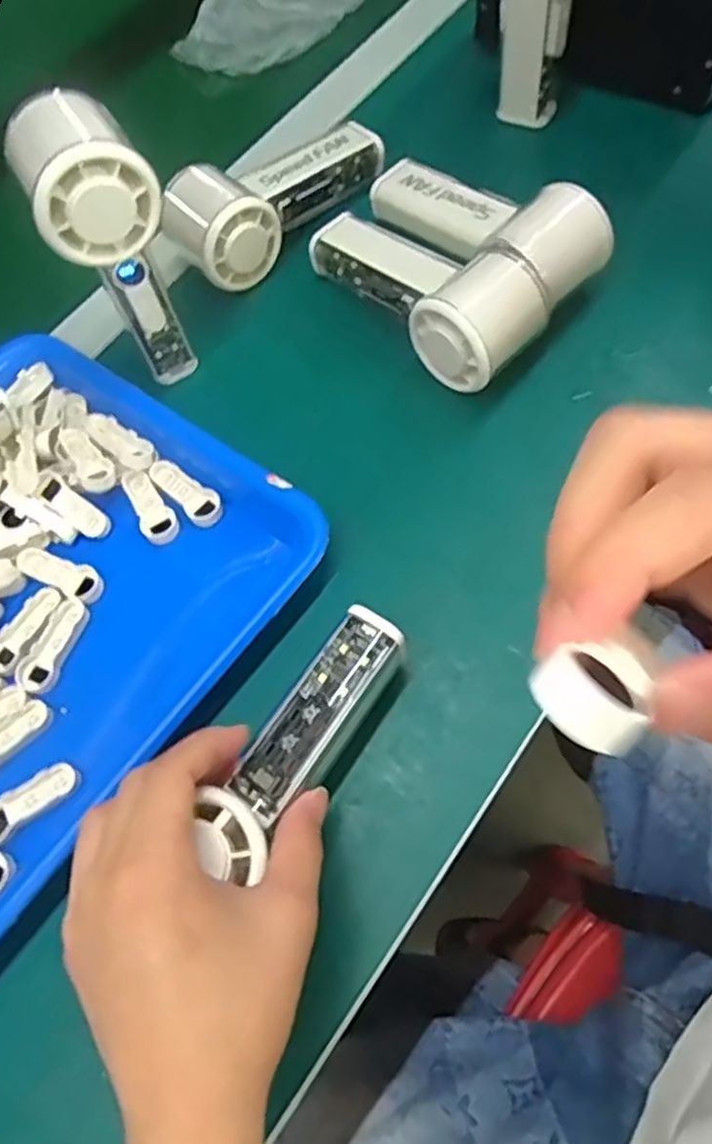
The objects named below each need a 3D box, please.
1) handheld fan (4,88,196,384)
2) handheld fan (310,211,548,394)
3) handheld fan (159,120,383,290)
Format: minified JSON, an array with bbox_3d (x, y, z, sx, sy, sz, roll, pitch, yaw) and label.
[{"bbox_3d":[-0.129,-0.172,0.392,0.056,0.137,0.067,-30,65,-8],"label":"handheld fan"},{"bbox_3d":[0.038,-0.166,0.432,0.062,0.052,0.157,-40,59,-15],"label":"handheld fan"},{"bbox_3d":[-0.048,-0.245,0.477,0.153,0.047,0.069,-32,65,-9],"label":"handheld fan"}]

